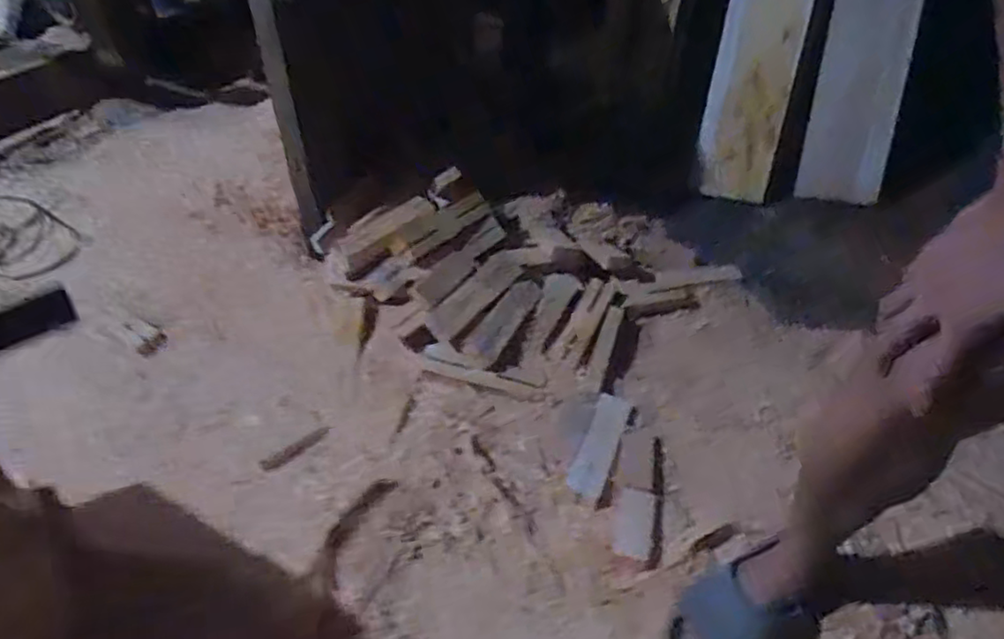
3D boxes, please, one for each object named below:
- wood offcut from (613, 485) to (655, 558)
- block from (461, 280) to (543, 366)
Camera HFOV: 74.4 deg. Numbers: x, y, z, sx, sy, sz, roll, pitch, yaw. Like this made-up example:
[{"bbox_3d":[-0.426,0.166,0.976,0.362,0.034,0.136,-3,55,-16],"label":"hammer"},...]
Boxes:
[{"bbox_3d":[0.184,0.279,0.916,0.051,0.010,0.105,8,40,11],"label":"wood offcut"},{"bbox_3d":[0.005,0.001,1.131,0.055,0.020,0.196,40,57,4],"label":"block"}]

